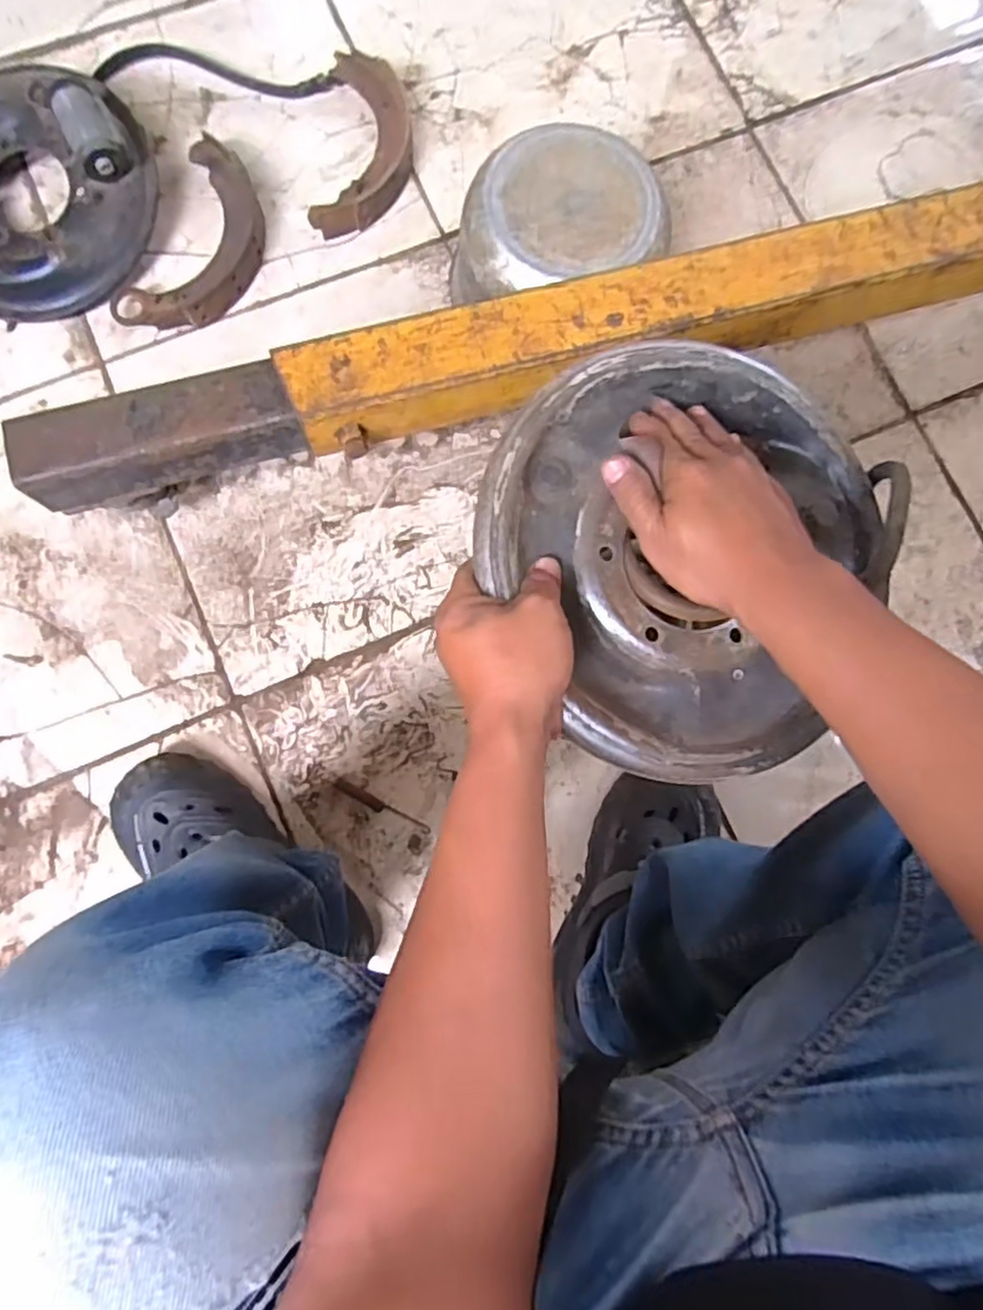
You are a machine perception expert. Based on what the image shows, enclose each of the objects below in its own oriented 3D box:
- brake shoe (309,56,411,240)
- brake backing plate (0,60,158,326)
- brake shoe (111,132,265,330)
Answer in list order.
[{"bbox_3d":[-0.139,-0.573,0.782,0.095,0.031,0.216,7,83,-2],"label":"brake shoe"},{"bbox_3d":[-0.500,-0.496,0.731,0.260,0.079,0.250,0,83,-3],"label":"brake backing plate"},{"bbox_3d":[-0.317,-0.444,0.759,0.122,0.036,0.220,26,83,1],"label":"brake shoe"}]

